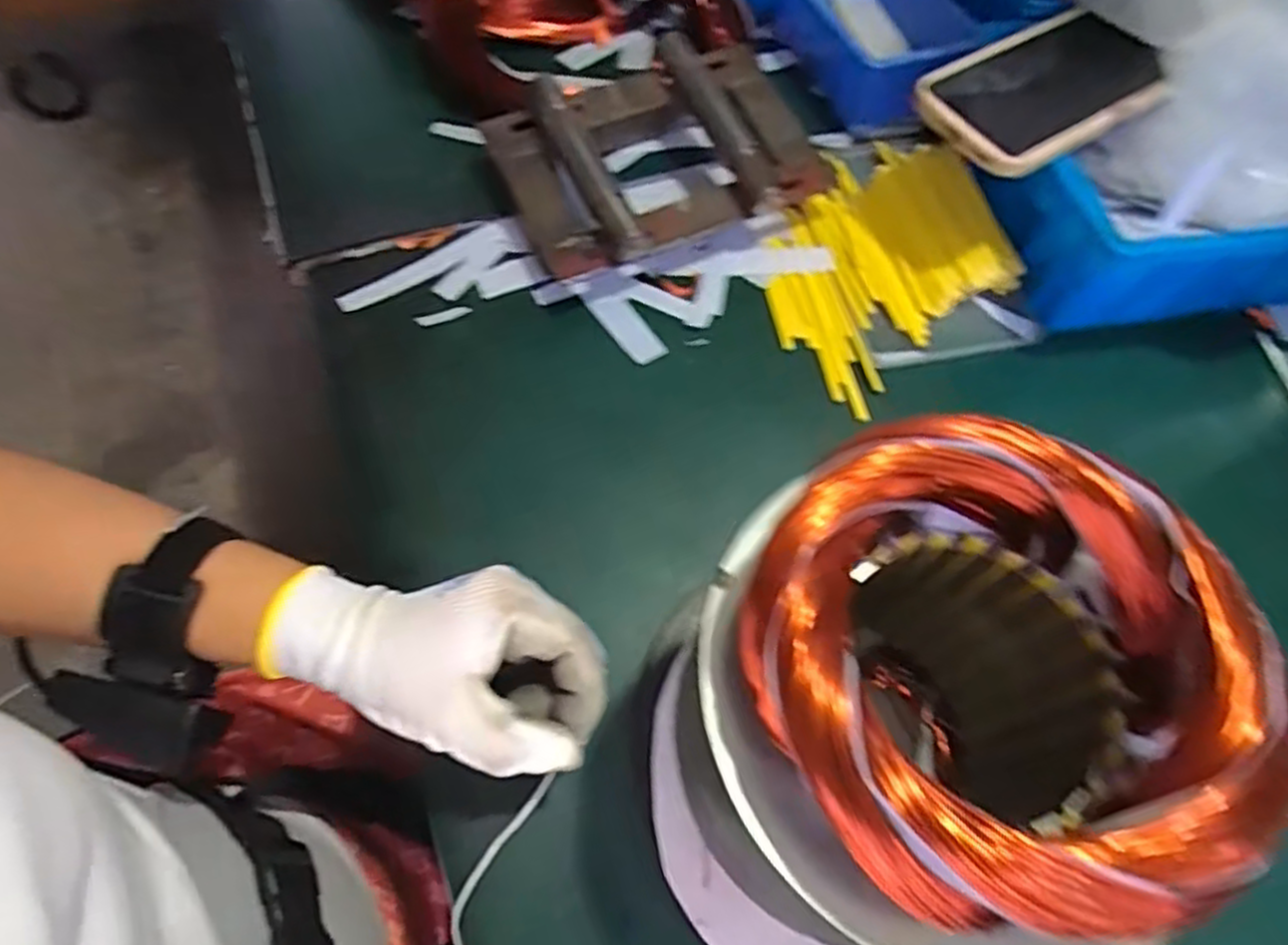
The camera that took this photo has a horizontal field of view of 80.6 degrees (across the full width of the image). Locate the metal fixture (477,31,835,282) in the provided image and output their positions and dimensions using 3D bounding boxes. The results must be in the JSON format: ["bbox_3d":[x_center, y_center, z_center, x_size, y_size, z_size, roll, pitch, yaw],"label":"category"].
[{"bbox_3d":[0.009,-0.206,0.496,0.193,0.057,0.143,-22,66,-13],"label":"metal fixture"}]

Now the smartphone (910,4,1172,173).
[{"bbox_3d":[0.231,-0.225,0.444,0.143,0.015,0.087,-30,68,-16],"label":"smartphone"}]

